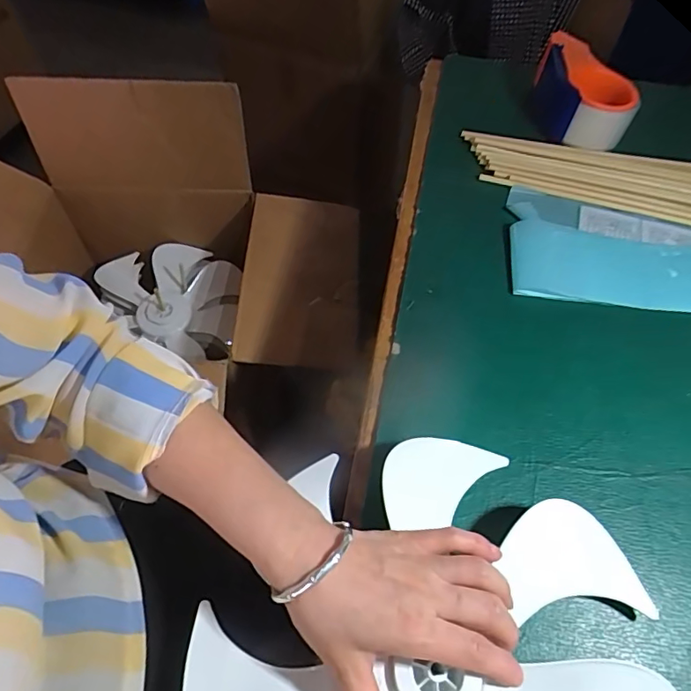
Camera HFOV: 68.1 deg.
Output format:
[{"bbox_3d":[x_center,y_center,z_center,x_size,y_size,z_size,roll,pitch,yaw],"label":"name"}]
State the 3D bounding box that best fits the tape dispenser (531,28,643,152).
[{"bbox_3d":[0.272,-0.292,0.588,0.093,0.057,0.134,7,58,3],"label":"tape dispenser"}]

